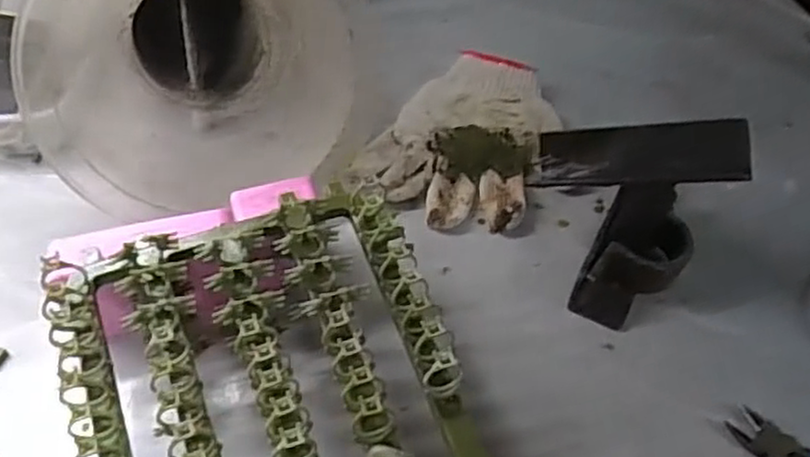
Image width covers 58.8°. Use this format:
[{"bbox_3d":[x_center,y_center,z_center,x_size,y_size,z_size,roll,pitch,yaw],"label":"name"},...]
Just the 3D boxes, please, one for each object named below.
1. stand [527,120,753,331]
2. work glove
[{"bbox_3d":[0.142,-0.010,0.481,0.127,0.117,0.091,20,51,13],"label":"stand"},{"bbox_3d":[0.055,-0.074,0.587,0.131,0.025,0.183,25,52,17],"label":"work glove"}]

